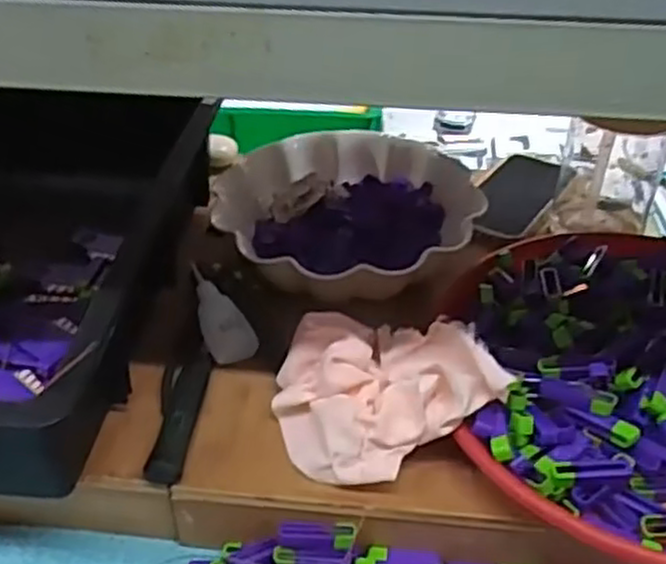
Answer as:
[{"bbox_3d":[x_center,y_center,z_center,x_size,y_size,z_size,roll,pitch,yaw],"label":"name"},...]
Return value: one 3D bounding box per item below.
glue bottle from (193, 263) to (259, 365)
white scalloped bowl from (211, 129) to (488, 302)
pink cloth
[{"bbox_3d":[-0.087,0.021,0.552,0.033,0.020,0.082,-21,70,-26],"label":"glue bottle"},{"bbox_3d":[0.009,-0.058,0.647,0.205,0.060,0.190,0,37,0],"label":"white scalloped bowl"},{"bbox_3d":[0.025,0.062,0.475,0.135,0.034,0.113,-35,52,2],"label":"pink cloth"}]

